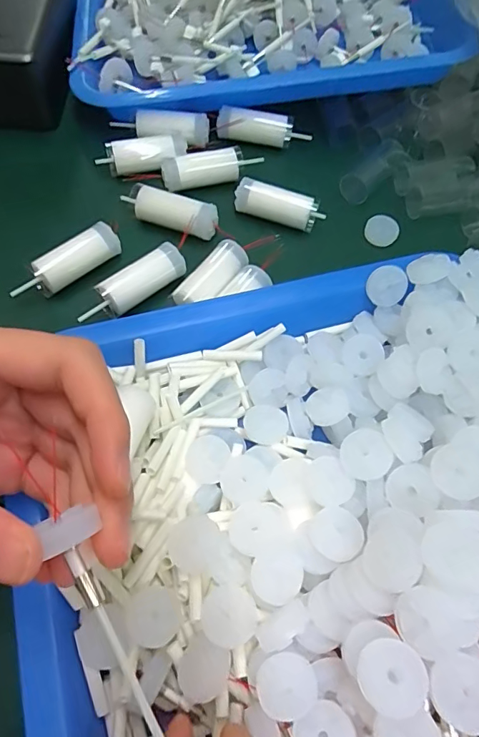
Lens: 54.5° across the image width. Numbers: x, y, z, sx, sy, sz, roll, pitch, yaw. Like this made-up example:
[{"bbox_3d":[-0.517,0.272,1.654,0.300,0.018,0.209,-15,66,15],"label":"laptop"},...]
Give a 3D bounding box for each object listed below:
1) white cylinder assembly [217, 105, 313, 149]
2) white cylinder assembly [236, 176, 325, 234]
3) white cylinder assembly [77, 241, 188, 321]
[{"bbox_3d":[0.017,-0.172,0.330,0.064,0.015,0.017,5,64,-1],"label":"white cylinder assembly"},{"bbox_3d":[0.025,-0.103,0.296,0.056,0.022,0.016,16,64,4],"label":"white cylinder assembly"},{"bbox_3d":[-0.059,-0.047,0.260,0.066,0.014,0.016,-39,72,-20],"label":"white cylinder assembly"}]

